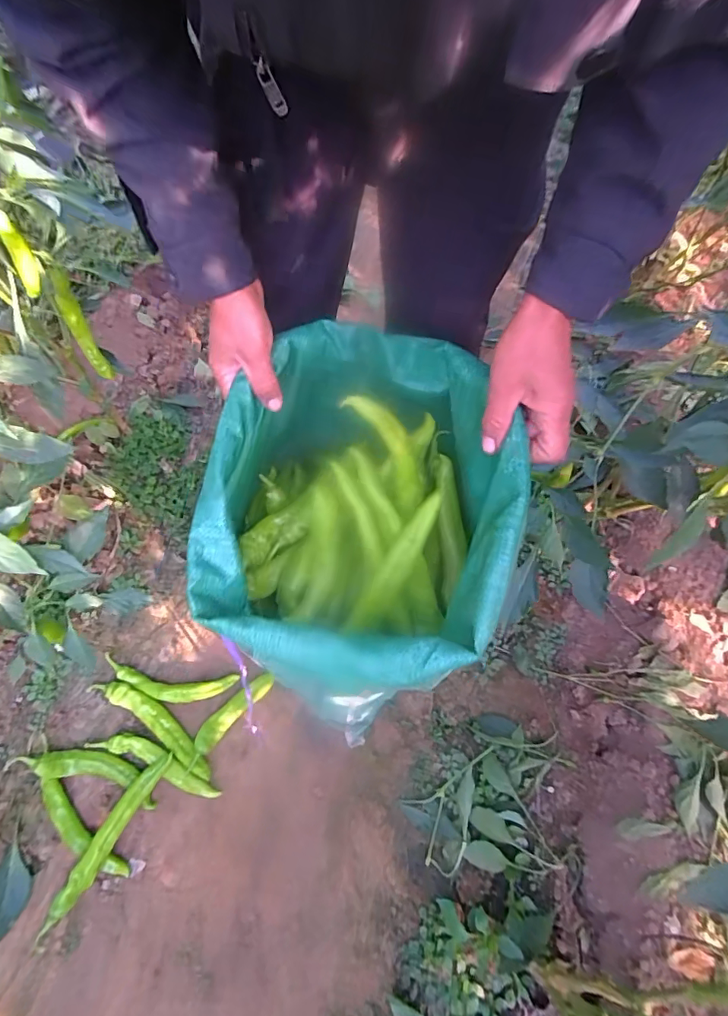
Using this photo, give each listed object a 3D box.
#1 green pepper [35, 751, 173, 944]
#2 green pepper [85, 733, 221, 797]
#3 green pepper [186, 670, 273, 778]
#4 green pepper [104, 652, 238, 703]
[{"bbox_3d":[-0.417,0.538,0.778,0.037,0.043,0.282,24,64,14],"label":"green pepper"},{"bbox_3d":[-0.372,0.448,0.850,0.253,0.028,0.046,17,62,11],"label":"green pepper"},{"bbox_3d":[-0.252,0.383,0.875,0.043,0.031,0.203,37,68,20],"label":"green pepper"},{"bbox_3d":[-0.373,0.332,0.911,0.250,0.041,0.066,5,61,5],"label":"green pepper"}]

